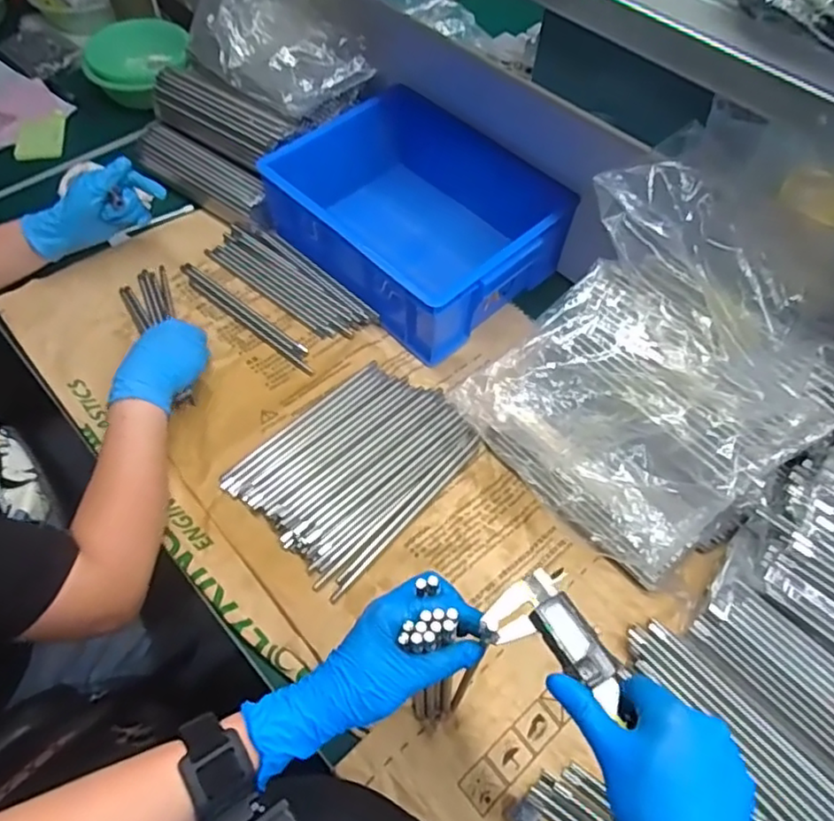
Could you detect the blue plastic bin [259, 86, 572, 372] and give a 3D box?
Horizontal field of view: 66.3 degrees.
[{"bbox_3d":[0.004,-0.262,0.872,0.288,0.138,0.343,-37,66,-23],"label":"blue plastic bin"}]

